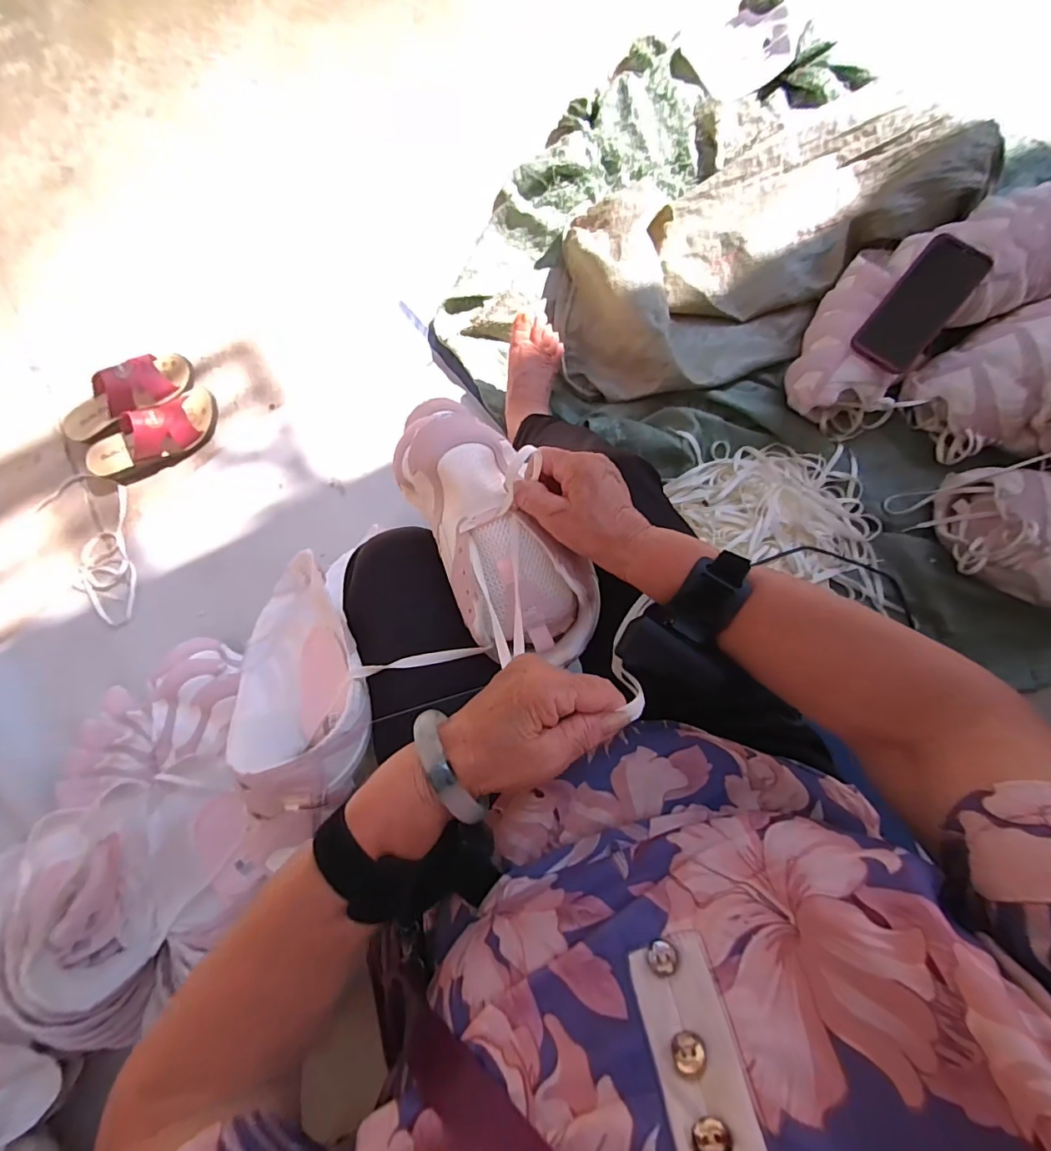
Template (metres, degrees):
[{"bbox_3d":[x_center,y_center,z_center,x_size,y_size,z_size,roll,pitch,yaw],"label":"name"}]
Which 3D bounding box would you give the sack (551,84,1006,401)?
[{"bbox_3d":[0.338,-0.495,0.748,0.599,0.136,0.324,-22,83,0],"label":"sack"}]

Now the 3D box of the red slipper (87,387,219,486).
[{"bbox_3d":[-0.621,-0.234,0.815,0.217,0.081,0.092,-26,83,0],"label":"red slipper"}]

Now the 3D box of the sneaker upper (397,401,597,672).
[{"bbox_3d":[-0.026,-0.030,0.384,0.106,0.069,0.214,-31,91,-1],"label":"sneaker upper"}]

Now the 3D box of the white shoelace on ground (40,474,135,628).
[{"bbox_3d":[-0.734,-0.044,0.836,0.144,0.013,0.264,-12,84,1],"label":"white shoelace on ground"}]

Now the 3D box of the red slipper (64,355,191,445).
[{"bbox_3d":[-0.675,-0.297,0.829,0.226,0.066,0.083,-27,83,0],"label":"red slipper"}]

